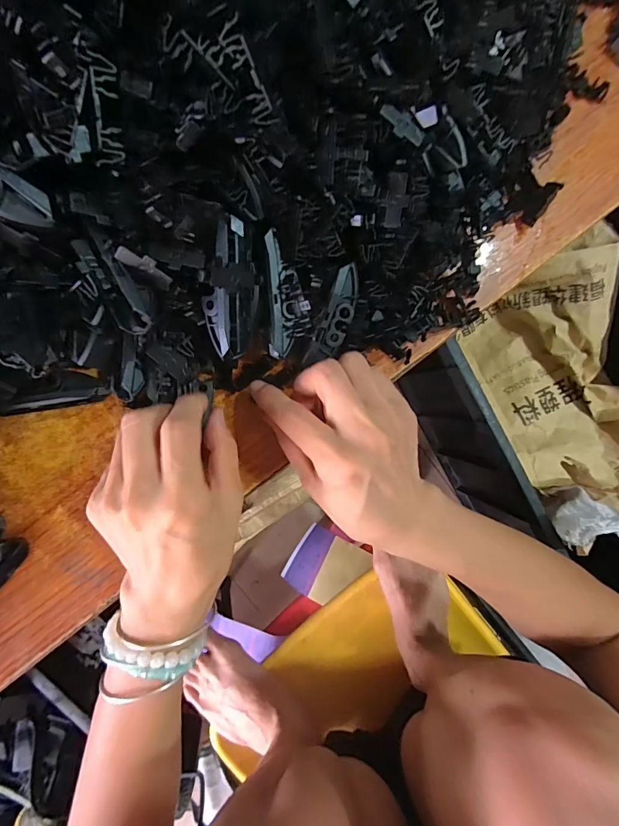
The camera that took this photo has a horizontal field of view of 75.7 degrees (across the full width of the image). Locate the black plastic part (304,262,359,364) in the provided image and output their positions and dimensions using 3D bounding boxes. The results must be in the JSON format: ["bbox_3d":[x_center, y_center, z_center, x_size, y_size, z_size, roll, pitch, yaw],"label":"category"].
[{"bbox_3d":[0.017,-0.058,0.241,0.018,0.008,0.060,19,106,-7],"label":"black plastic part"}]

